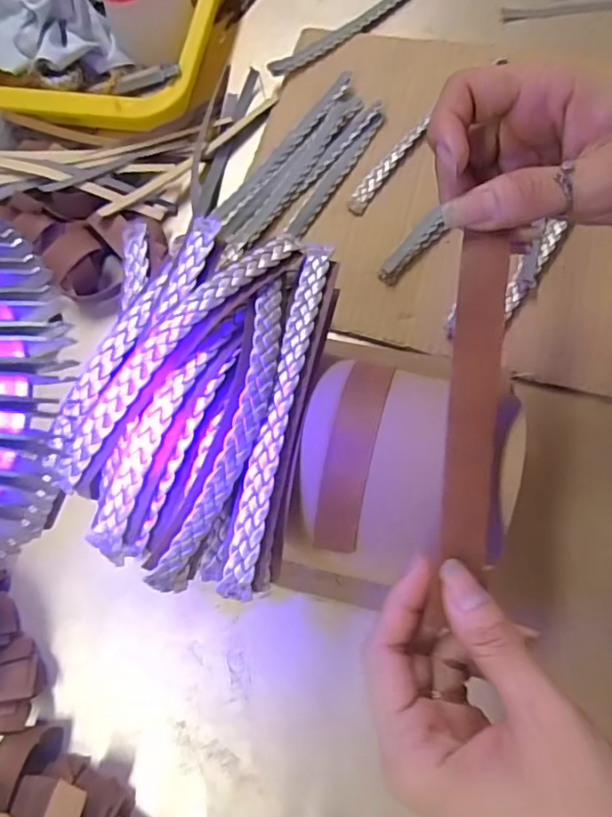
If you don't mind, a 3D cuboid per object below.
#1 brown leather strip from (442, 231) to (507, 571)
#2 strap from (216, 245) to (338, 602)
[{"bbox_3d":[0.068,-0.006,0.235,0.019,0.004,0.130,6,83,4],"label":"brown leather strip"},{"bbox_3d":[-0.010,-0.001,0.264,0.019,0.019,0.168,10,72,8],"label":"strap"}]

